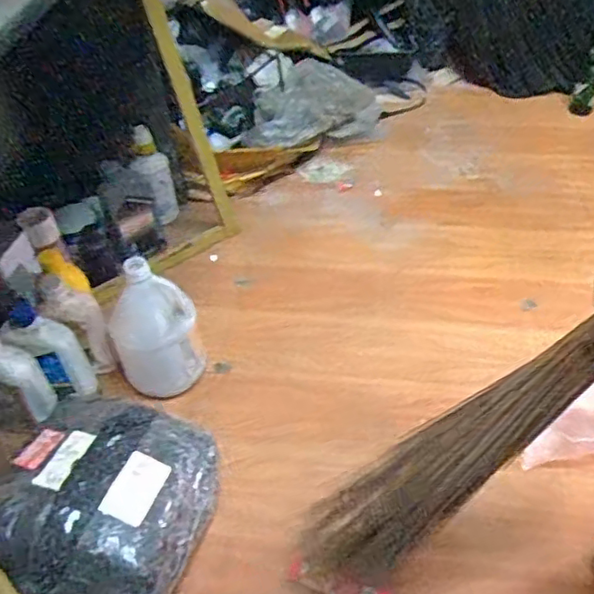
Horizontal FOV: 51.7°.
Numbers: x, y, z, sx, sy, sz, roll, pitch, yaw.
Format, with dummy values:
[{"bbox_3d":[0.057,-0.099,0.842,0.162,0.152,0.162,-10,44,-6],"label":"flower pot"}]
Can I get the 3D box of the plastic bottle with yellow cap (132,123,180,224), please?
[{"bbox_3d":[-0.302,-0.260,1.328,0.062,0.266,0.082,-16,48,-11],"label":"plastic bottle with yellow cap"}]

